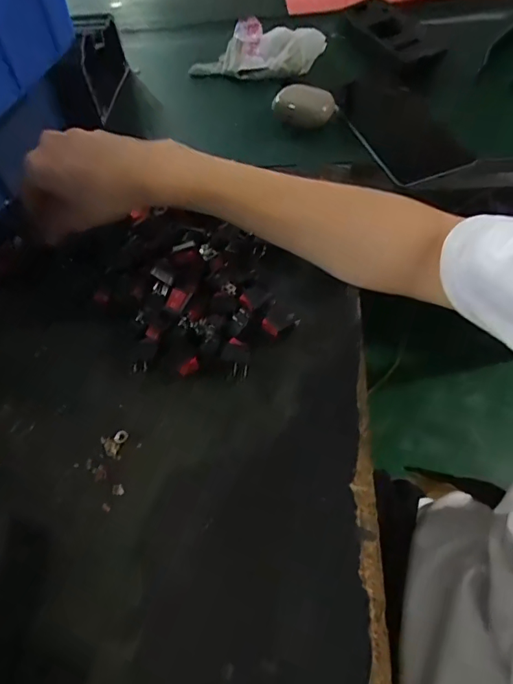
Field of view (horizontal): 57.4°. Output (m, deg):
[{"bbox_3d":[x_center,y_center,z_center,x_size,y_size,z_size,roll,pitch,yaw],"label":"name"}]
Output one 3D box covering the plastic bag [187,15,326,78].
[{"bbox_3d":[0.003,-0.328,0.533,0.121,0.037,0.103,27,63,20],"label":"plastic bag"}]

